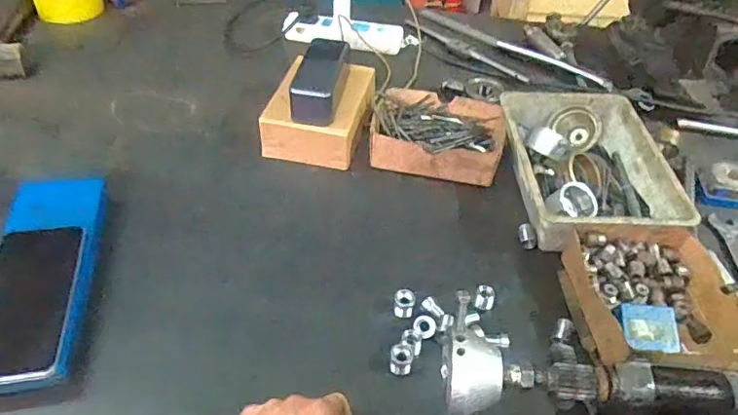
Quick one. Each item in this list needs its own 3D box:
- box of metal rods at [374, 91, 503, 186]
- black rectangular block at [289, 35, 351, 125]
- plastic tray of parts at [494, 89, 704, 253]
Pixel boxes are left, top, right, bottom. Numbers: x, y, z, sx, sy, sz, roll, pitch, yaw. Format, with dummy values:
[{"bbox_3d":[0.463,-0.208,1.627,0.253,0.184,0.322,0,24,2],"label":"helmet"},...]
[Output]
[{"bbox_3d":[0.092,-0.096,0.741,0.178,0.049,0.139,12,45,7],"label":"box of metal rods"},{"bbox_3d":[-0.063,-0.166,0.714,0.056,0.046,0.129,9,43,5],"label":"black rectangular block"},{"bbox_3d":[0.262,-0.049,0.685,0.169,0.075,0.246,2,45,-3],"label":"plastic tray of parts"}]

